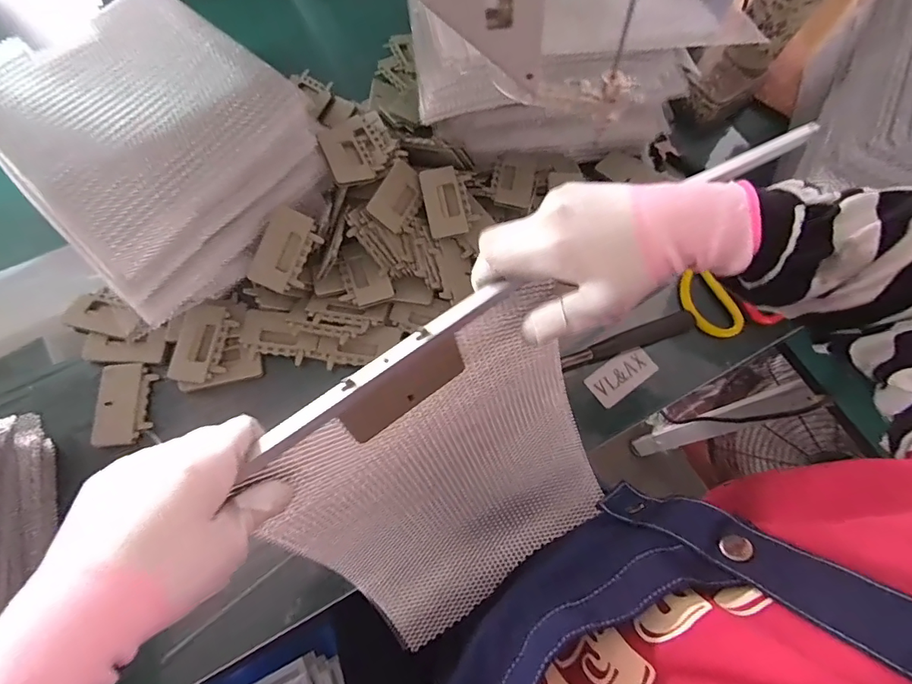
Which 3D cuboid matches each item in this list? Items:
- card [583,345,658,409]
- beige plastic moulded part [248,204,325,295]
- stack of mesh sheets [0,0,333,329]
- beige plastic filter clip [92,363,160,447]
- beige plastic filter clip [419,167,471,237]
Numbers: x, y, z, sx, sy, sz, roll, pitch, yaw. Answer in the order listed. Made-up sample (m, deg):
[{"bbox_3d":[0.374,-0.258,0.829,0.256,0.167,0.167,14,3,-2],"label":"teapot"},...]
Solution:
[{"bbox_3d":[0.184,0.036,0.510,0.079,0.004,0.041,-35,84,-12],"label":"card"},{"bbox_3d":[-0.181,-0.096,0.491,0.055,0.007,0.085,24,99,-12],"label":"beige plastic moulded part"},{"bbox_3d":[-0.341,-0.231,0.508,0.262,0.097,0.368,-43,77,-15],"label":"stack of mesh sheets"},{"bbox_3d":[-0.350,0.065,0.485,0.055,0.009,0.085,-5,71,-4],"label":"beige plastic filter clip"},{"bbox_3d":[-0.011,-0.159,0.517,0.047,0.010,0.084,-10,71,-6],"label":"beige plastic filter clip"}]

